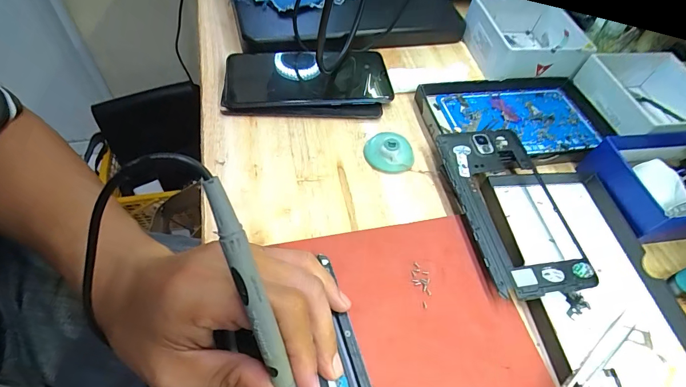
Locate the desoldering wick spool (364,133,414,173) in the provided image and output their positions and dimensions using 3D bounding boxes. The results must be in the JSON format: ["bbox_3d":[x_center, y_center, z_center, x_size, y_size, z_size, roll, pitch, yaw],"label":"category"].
[{"bbox_3d":[0.040,-0.036,0.317,0.038,0.013,0.038,-8,57,-11],"label":"desoldering wick spool"}]

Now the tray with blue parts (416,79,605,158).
[{"bbox_3d":[0.164,-0.076,0.355,0.172,0.016,0.102,-8,57,-11],"label":"tray with blue parts"}]

